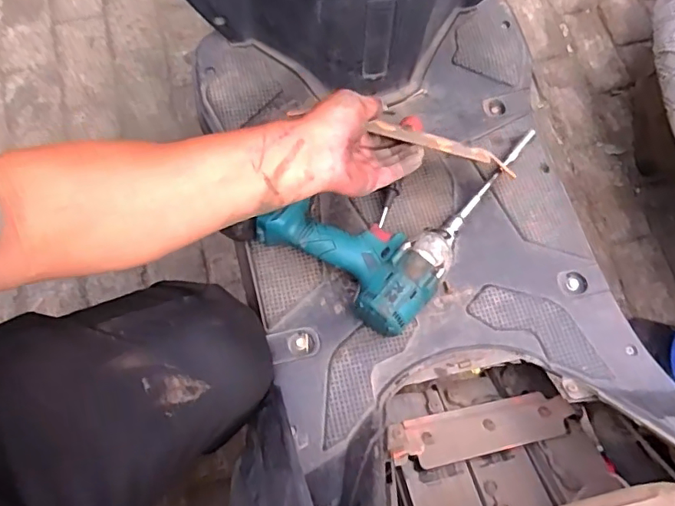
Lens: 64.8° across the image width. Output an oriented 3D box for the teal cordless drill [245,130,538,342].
[{"bbox_3d":[0.081,-0.078,0.602,0.188,0.067,0.319,36,72,11],"label":"teal cordless drill"}]

